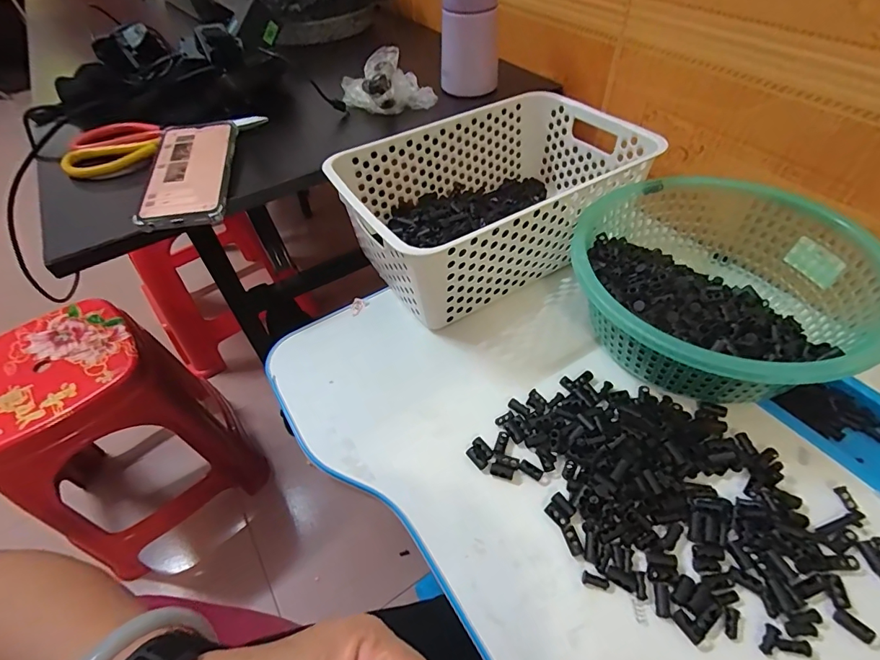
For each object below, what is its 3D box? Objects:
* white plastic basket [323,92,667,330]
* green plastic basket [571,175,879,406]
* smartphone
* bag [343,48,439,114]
[{"bbox_3d":[0.059,-0.143,0.485,0.304,0.112,0.197,-28,54,-19],"label":"white plastic basket"},{"bbox_3d":[0.234,-0.033,0.388,0.221,0.090,0.221,-2,50,2],"label":"green plastic basket"},{"bbox_3d":[-0.249,-0.163,0.431,0.080,0.016,0.156,-13,50,-8],"label":"smartphone"},{"bbox_3d":[-0.068,-0.296,0.527,0.092,0.041,0.099,-29,54,-20],"label":"bag"}]

